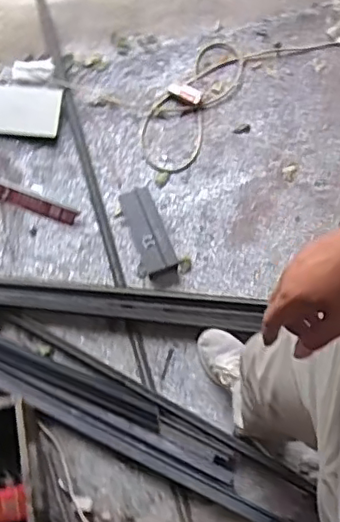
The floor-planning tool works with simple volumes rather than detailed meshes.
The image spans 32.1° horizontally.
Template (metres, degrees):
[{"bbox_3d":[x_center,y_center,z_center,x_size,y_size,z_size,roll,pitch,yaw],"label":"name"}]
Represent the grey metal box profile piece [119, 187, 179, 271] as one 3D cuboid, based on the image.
[{"bbox_3d":[-0.055,-0.079,1.467,0.081,0.049,0.227,-21,73,-12],"label":"grey metal box profile piece"}]

